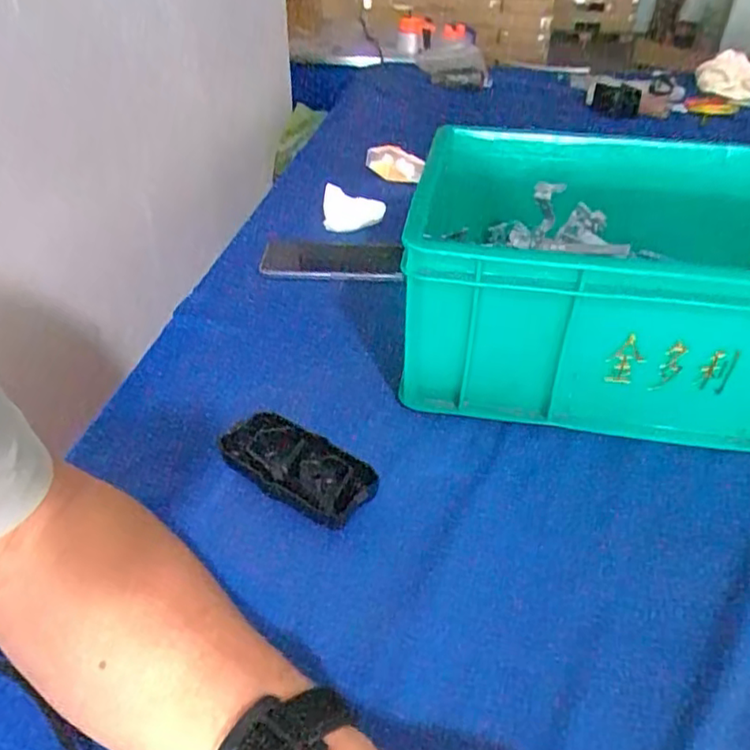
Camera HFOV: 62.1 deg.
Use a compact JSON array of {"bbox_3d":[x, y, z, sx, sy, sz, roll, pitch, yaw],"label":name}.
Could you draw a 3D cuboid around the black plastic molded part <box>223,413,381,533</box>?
[{"bbox_3d":[-0.053,0.064,0.428,0.115,0.034,0.042,22,41,26],"label":"black plastic molded part"}]

